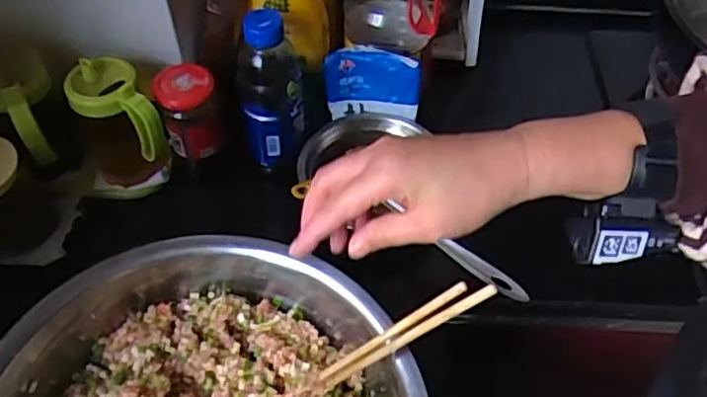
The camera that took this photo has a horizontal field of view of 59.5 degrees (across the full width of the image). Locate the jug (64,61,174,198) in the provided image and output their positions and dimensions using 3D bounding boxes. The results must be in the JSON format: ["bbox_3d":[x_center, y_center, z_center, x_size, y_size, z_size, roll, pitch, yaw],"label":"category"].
[{"bbox_3d":[-0.256,-0.071,0.684,0.082,0.142,0.090,1,50,-2],"label":"jug"}]

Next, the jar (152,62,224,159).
[{"bbox_3d":[-0.180,-0.094,0.684,0.061,0.092,0.057,-9,52,-10],"label":"jar"}]

